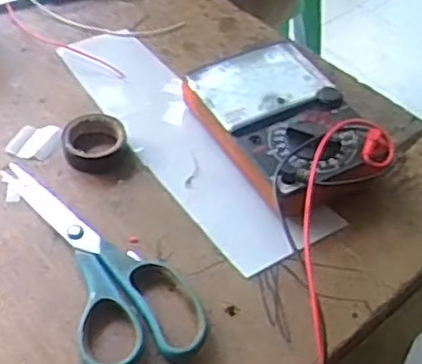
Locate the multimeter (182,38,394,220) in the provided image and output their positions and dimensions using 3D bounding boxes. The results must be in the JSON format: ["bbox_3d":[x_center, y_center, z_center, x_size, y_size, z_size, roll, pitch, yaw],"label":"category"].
[{"bbox_3d":[0.057,-0.044,0.517,0.115,0.037,0.166,-20,49,-21],"label":"multimeter"}]

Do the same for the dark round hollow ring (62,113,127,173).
[{"bbox_3d":[-0.089,-0.031,0.511,0.047,0.017,0.049,1,45,-1],"label":"dark round hollow ring"}]

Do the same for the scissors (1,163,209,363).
[{"bbox_3d":[-0.074,0.043,0.447,0.075,0.011,0.198,-19,49,-20],"label":"scissors"}]

